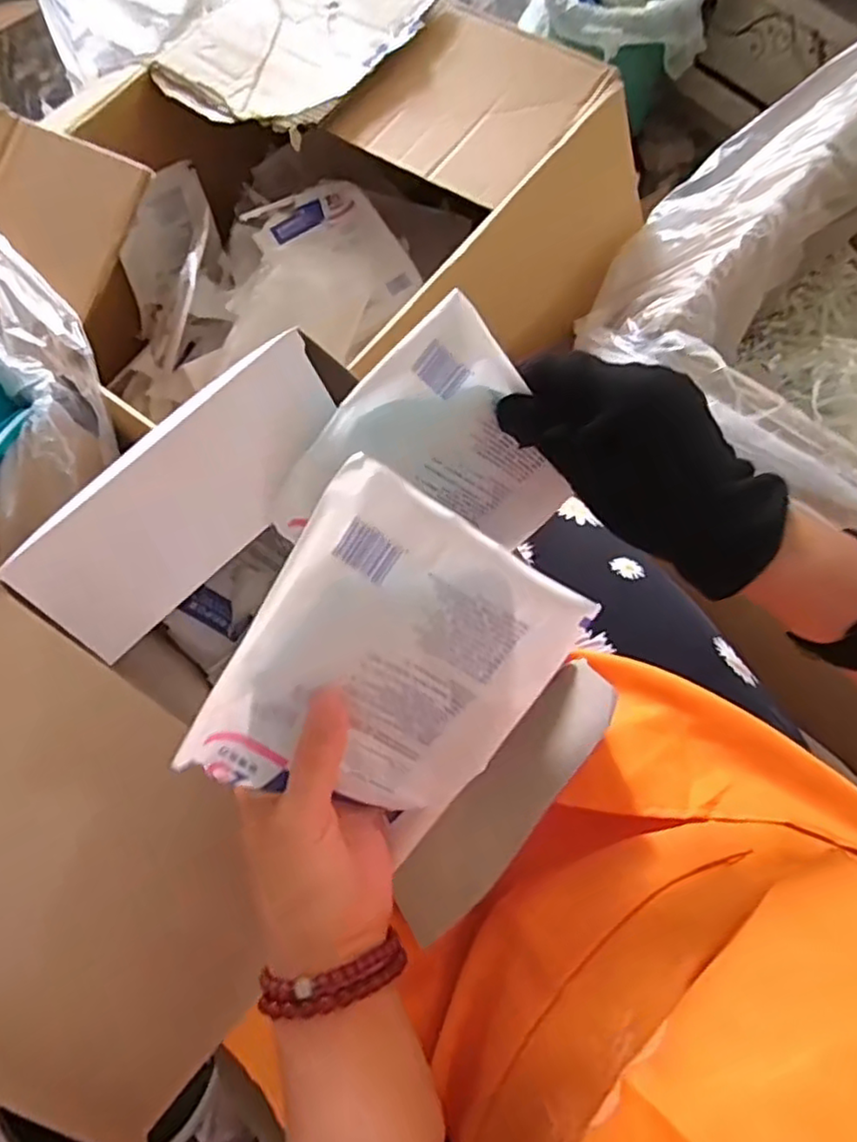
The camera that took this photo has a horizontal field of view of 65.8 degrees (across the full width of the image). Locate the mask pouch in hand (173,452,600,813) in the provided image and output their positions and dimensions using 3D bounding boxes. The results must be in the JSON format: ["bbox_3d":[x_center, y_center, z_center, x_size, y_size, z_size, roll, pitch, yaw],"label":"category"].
[{"bbox_3d":[-0.018,0.046,0.288,0.120,0.009,0.152,29,107,-12],"label":"mask pouch in hand"}]

